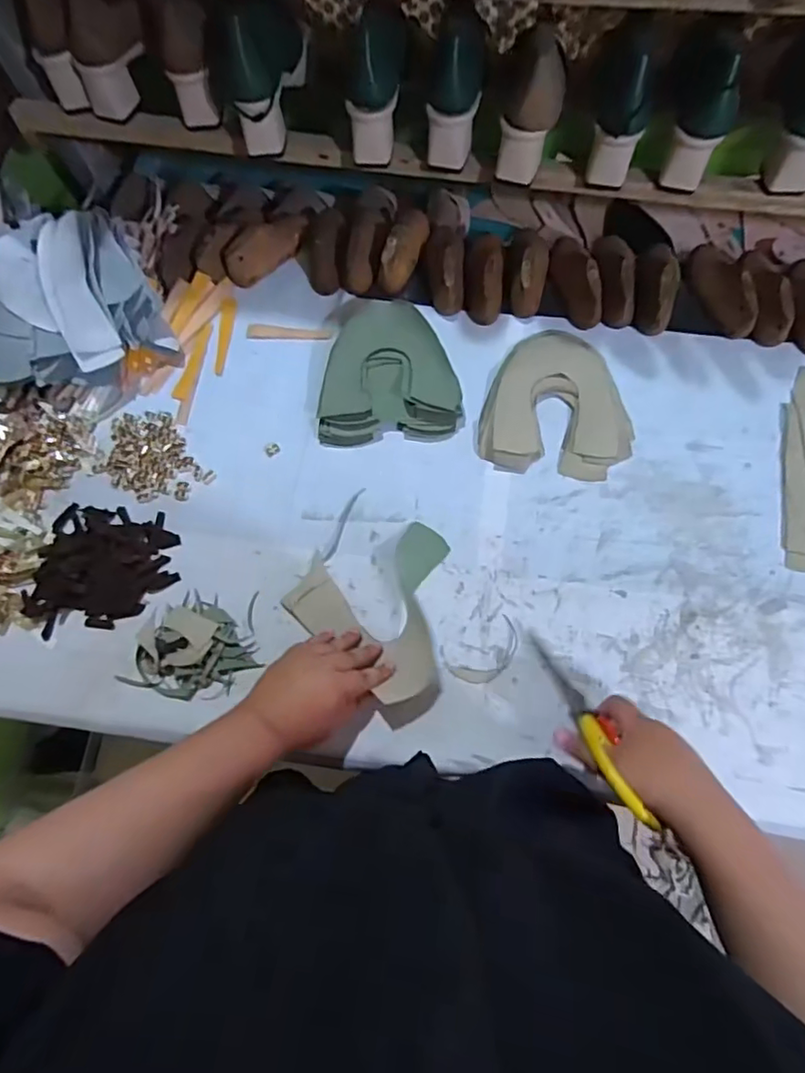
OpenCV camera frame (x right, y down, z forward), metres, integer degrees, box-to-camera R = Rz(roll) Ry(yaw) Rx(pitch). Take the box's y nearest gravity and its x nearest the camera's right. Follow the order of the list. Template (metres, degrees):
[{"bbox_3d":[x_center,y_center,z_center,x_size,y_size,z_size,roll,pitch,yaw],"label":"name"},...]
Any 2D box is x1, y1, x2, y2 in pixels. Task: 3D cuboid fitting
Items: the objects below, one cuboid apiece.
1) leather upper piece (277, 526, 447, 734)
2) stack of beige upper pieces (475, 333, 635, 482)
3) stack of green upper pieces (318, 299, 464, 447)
[{"bbox_3d":[-0.008,0.071,0.618,0.175,0.044,0.192,-42,74,-12],"label":"leather upper piece"},{"bbox_3d":[0.189,-0.167,0.699,0.172,0.023,0.190,8,71,6],"label":"stack of beige upper pieces"},{"bbox_3d":[-0.021,-0.219,0.722,0.165,0.035,0.207,-5,70,1],"label":"stack of green upper pieces"}]

